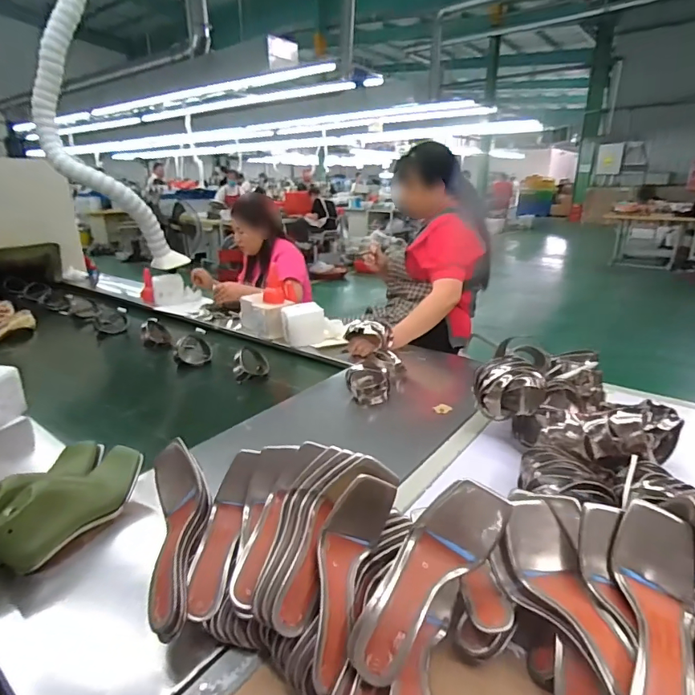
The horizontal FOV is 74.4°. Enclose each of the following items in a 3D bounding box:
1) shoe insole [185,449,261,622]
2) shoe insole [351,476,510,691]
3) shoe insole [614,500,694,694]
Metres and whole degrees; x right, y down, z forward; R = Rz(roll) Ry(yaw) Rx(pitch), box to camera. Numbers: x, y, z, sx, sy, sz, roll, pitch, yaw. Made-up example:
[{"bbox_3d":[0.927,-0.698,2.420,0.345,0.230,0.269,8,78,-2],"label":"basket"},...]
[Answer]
[{"bbox_3d":[-0.166,0.240,0.609,0.051,0.034,0.220,0,40,6],"label":"shoe insole"},{"bbox_3d":[0.084,0.242,0.497,0.074,0.047,0.223,19,53,45],"label":"shoe insole"},{"bbox_3d":[0.298,0.257,0.441,0.072,0.059,0.223,8,34,26],"label":"shoe insole"}]

